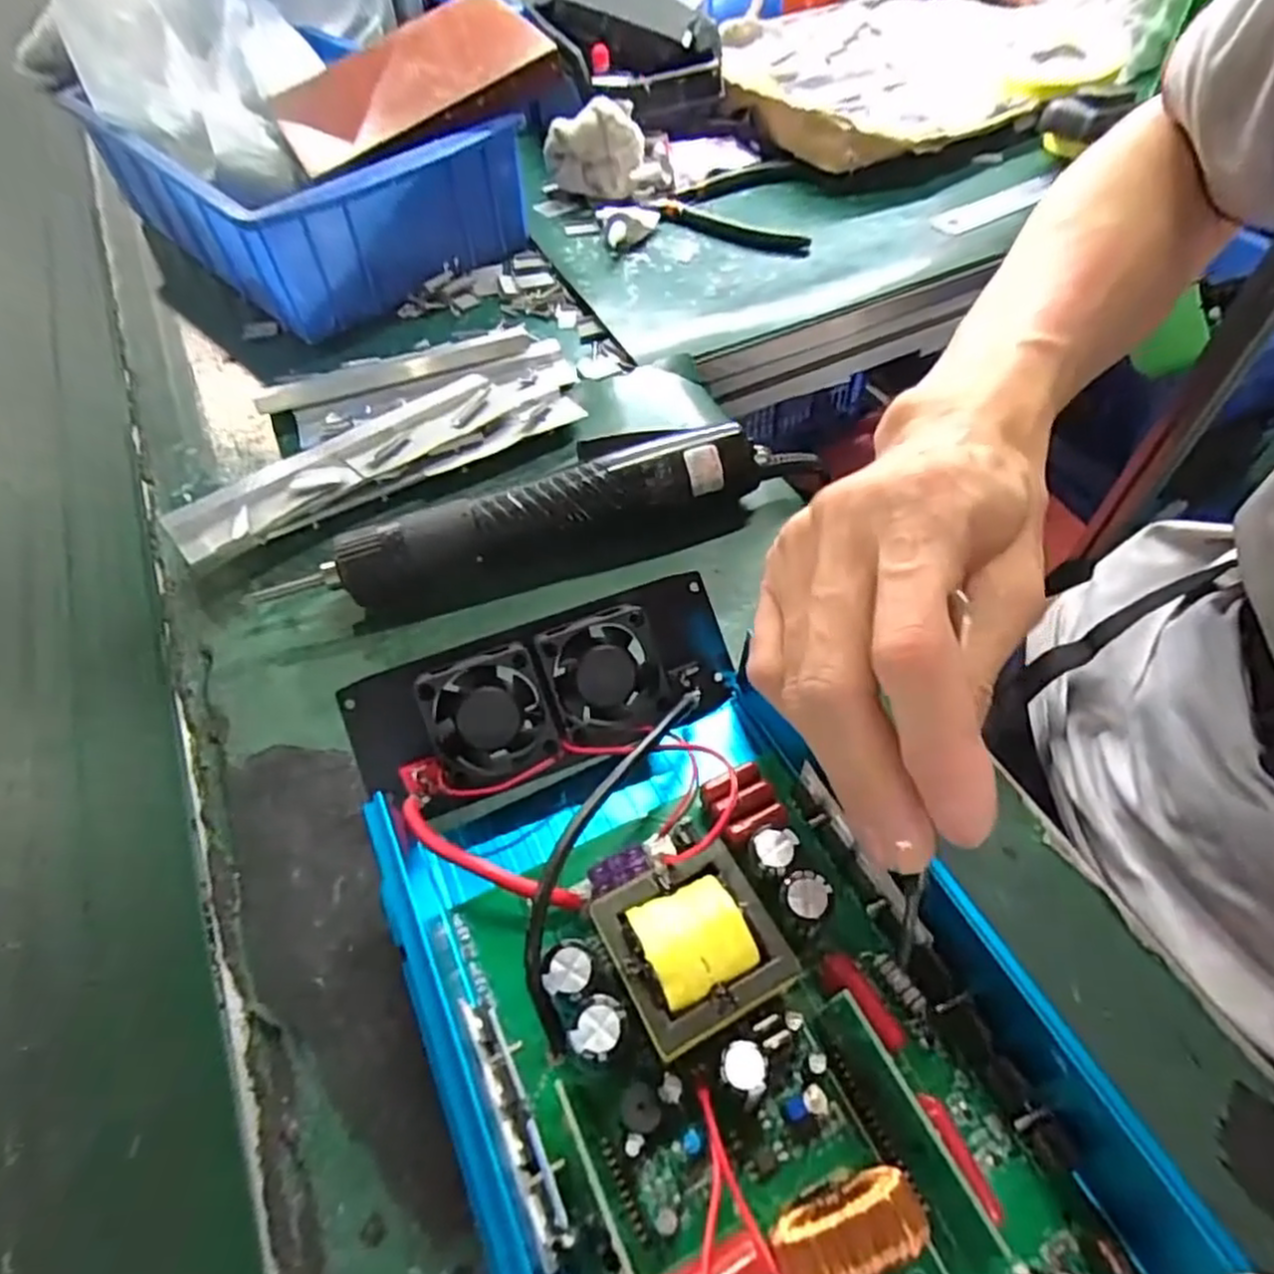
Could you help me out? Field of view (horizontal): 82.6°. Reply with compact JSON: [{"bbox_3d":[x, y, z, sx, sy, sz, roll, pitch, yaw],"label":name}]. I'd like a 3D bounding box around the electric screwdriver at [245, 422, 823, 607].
[{"bbox_3d":[-0.039,-0.055,0.337,0.264,0.037,0.033,-17,56,-11],"label":"electric screwdriver"}]

